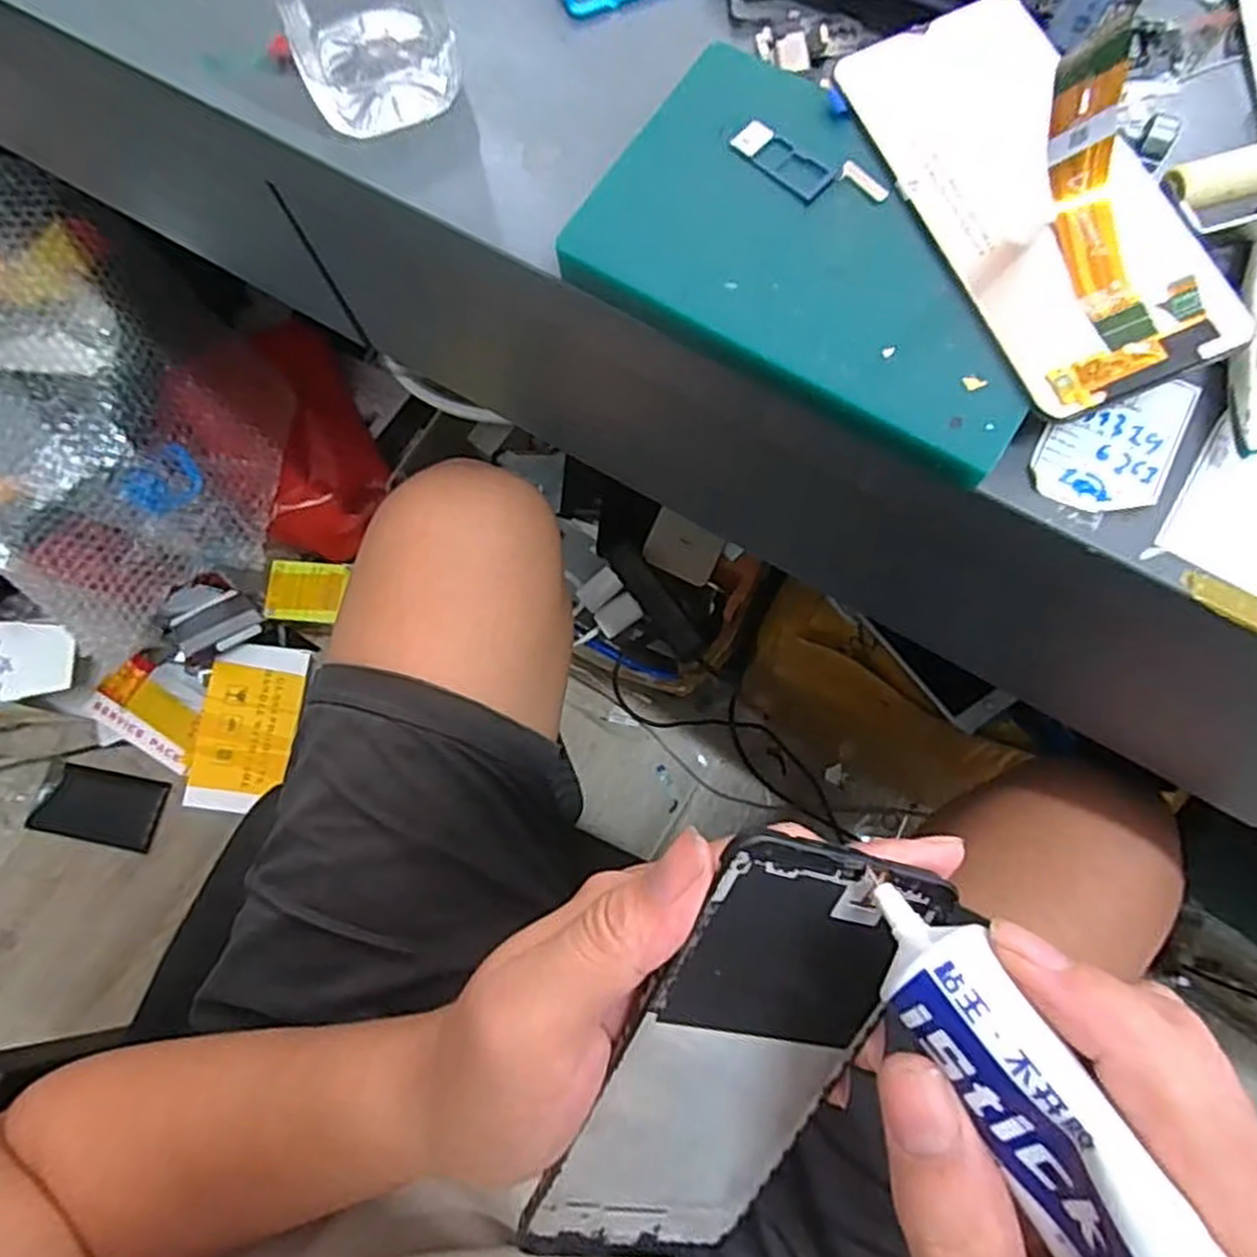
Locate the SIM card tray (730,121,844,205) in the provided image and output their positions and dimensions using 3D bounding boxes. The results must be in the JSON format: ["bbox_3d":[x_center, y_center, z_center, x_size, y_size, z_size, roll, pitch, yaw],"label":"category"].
[{"bbox_3d":[0.055,-0.165,0.258,0.038,0.004,0.018,41,80,12],"label":"SIM card tray"}]

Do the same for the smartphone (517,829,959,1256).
[{"bbox_3d":[0.030,0.132,0.211,0.073,0.012,0.158,19,108,-19],"label":"smartphone"}]

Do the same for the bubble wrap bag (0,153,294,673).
[{"bbox_3d":[-0.586,-0.245,0.729,0.436,0.222,0.348,38,79,11],"label":"bubble wrap bag"}]

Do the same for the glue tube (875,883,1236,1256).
[{"bbox_3d":[0.088,0.110,0.141,0.027,0.026,0.124,-28,54,-6],"label":"glue tube"}]

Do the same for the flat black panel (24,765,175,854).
[{"bbox_3d":[-0.681,0.231,0.955,0.159,0.011,0.090,11,75,5],"label":"flat black panel"}]

